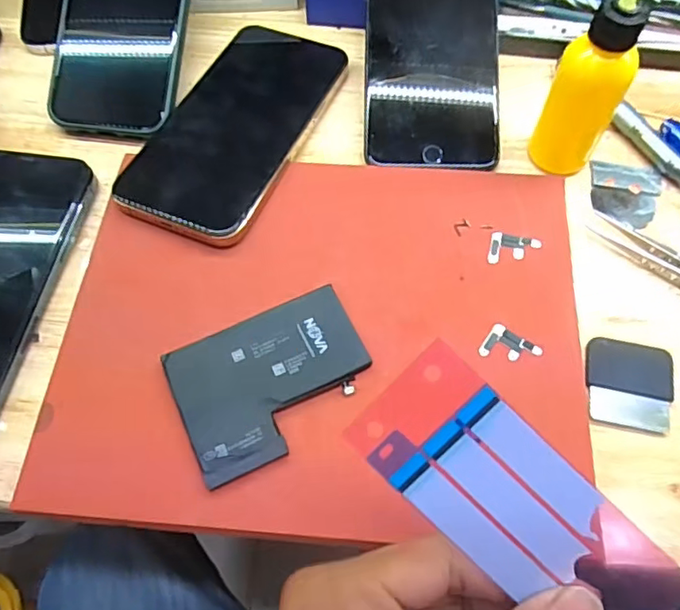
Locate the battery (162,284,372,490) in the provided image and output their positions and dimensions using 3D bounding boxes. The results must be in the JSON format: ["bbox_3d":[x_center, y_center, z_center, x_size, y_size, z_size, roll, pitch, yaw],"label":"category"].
[{"bbox_3d":[-0.030,0.033,0.258,0.087,0.004,0.065,-24,66,-10],"label":"battery"}]

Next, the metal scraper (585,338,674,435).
[{"bbox_3d":[0.137,0.037,0.266,0.040,0.004,0.042,8,64,5],"label":"metal scraper"}]

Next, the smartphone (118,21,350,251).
[{"bbox_3d":[-0.057,-0.105,0.321,0.079,0.012,0.155,20,66,11],"label":"smartphone"}]

